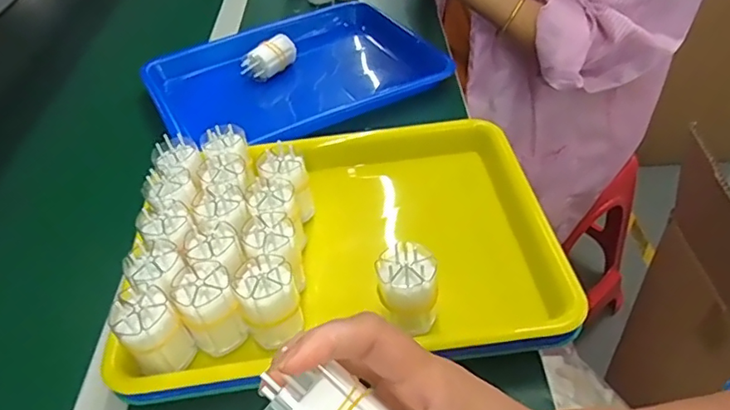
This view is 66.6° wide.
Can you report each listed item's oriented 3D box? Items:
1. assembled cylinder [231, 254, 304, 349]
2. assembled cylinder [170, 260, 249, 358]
[{"bbox_3d":[-0.066,0.071,0.394,0.041,0.058,0.043,-3,43,3],"label":"assembled cylinder"},{"bbox_3d":[-0.109,0.073,0.395,0.040,0.058,0.041,-19,45,-13],"label":"assembled cylinder"}]

